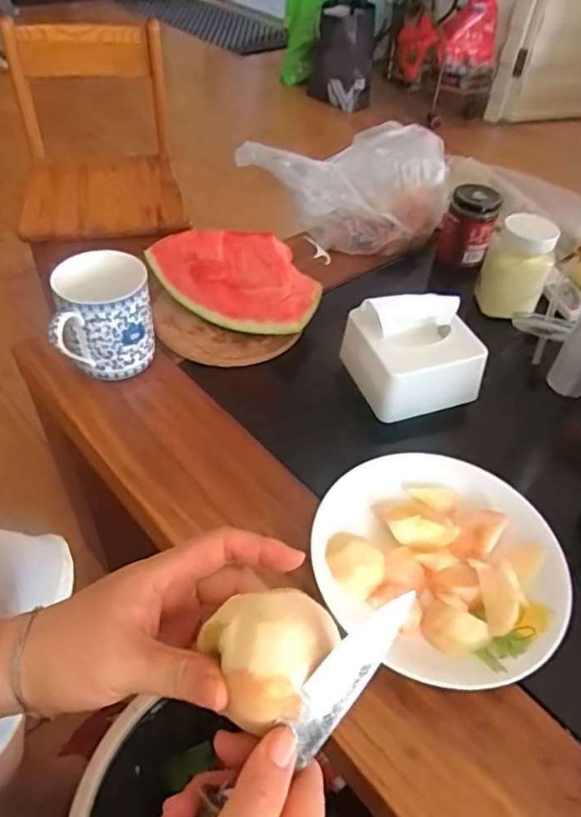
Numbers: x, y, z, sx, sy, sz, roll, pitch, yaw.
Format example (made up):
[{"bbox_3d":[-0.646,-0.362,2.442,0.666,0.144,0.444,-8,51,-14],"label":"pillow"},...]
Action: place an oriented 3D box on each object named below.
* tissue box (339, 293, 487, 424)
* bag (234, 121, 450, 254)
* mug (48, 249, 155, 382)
[{"bbox_3d":[0.123,-0.060,0.583,0.111,0.088,0.098,-10,48,-15],"label":"tissue box"},{"bbox_3d":[0.081,-0.309,0.811,0.288,0.133,0.119,-1,46,-6],"label":"bag"},{"bbox_3d":[-0.186,-0.084,0.580,0.089,0.102,0.099,-8,47,-13],"label":"mug"}]

